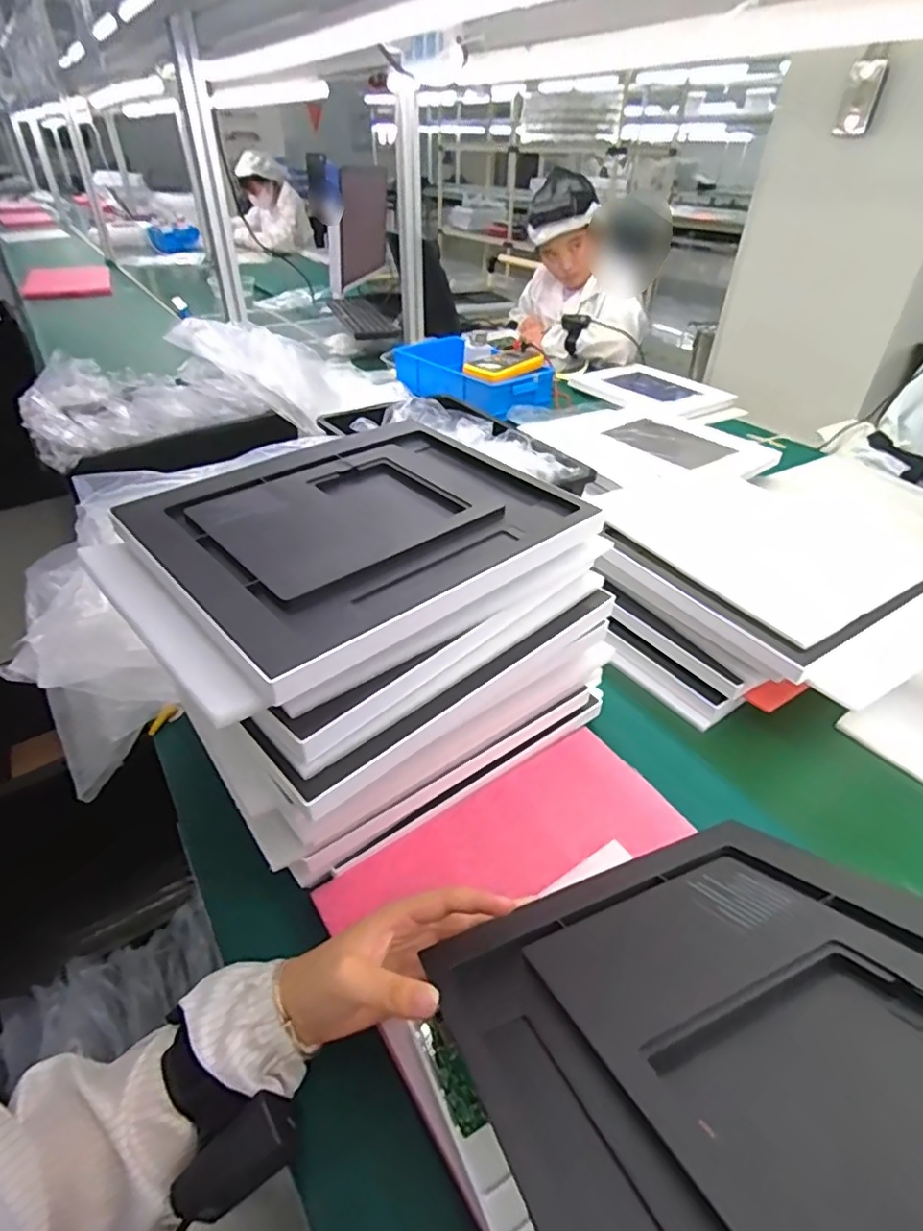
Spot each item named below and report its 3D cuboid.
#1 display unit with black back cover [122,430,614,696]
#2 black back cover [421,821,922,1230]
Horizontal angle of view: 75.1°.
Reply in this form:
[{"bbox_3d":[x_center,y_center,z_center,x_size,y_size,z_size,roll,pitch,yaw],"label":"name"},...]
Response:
[{"bbox_3d":[-0.074,-0.074,0.479,0.321,0.033,0.250,-27,47,-31],"label":"display unit with black back cover"},{"bbox_3d":[0.134,0.180,0.266,0.245,0.014,0.285,-16,5,-17],"label":"black back cover"}]

